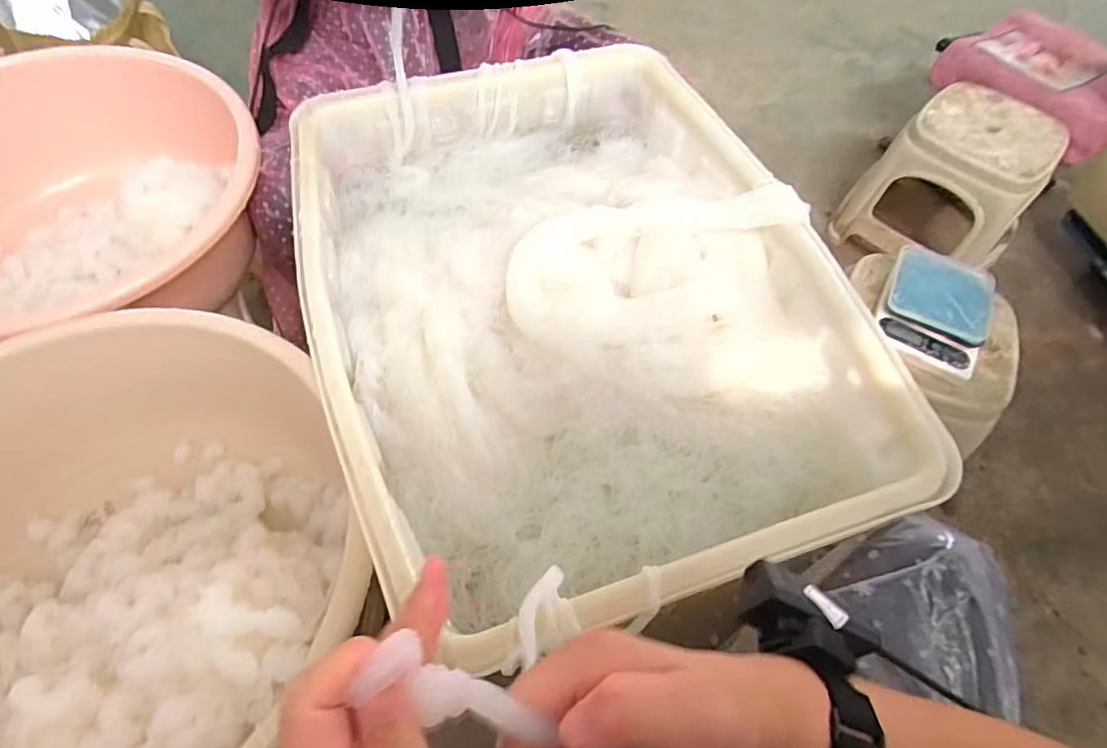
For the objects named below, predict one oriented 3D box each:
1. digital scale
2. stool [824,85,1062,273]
[{"bbox_3d":[0.524,-0.089,0.809,0.131,0.033,0.179,23,61,11],"label":"digital scale"},{"bbox_3d":[0.751,-0.339,1.133,0.248,0.267,0.279,-33,66,-20],"label":"stool"}]

